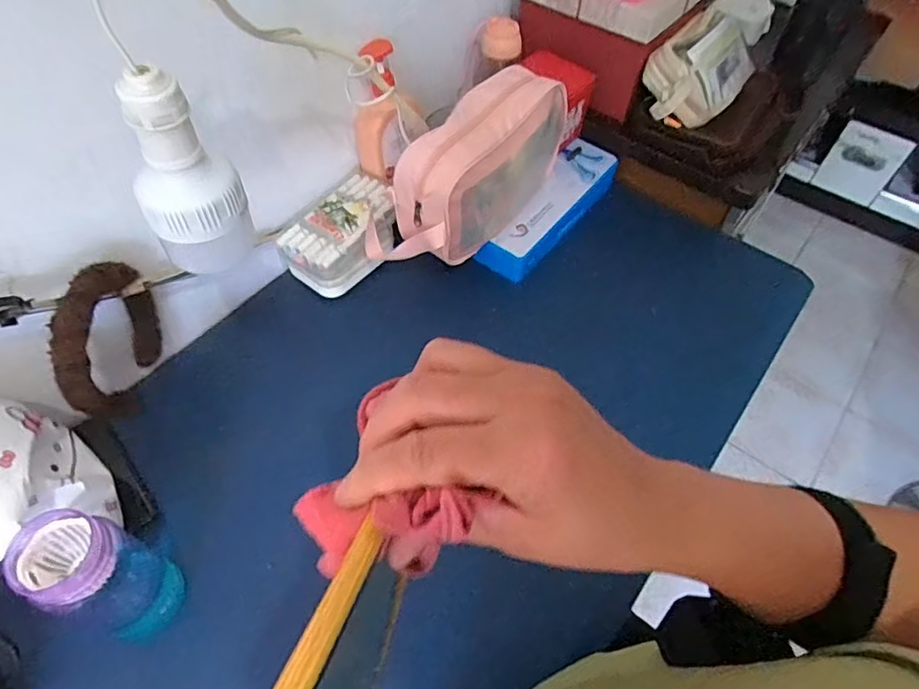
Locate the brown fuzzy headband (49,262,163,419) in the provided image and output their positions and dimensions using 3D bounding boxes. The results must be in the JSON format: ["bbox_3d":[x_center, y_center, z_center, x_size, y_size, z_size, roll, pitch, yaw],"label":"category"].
[{"bbox_3d":[-0.357,-0.004,0.581,0.043,0.166,0.141,-3,54,-3],"label":"brown fuzzy headband"}]

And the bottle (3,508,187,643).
[{"bbox_3d":[-0.299,0.198,0.478,0.066,0.158,0.071,23,57,15],"label":"bottle"}]

